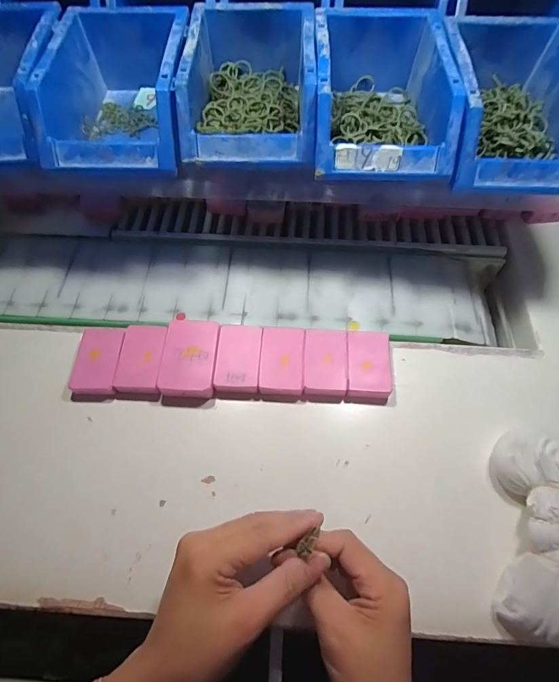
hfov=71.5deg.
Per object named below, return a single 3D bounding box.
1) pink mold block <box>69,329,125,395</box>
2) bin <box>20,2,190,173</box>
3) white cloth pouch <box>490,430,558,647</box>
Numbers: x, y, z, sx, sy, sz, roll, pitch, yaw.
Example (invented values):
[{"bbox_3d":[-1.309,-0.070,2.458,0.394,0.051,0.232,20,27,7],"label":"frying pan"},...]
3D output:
[{"bbox_3d":[-0.187,0.021,0.402,0.048,0.014,0.069,1,64,0],"label":"pink mold block"},{"bbox_3d":[-0.152,-0.237,0.379,0.123,0.076,0.169,1,62,0],"label":"bin"},{"bbox_3d":[0.221,0.155,0.321,0.076,0.055,0.157,6,64,3],"label":"white cloth pouch"}]

